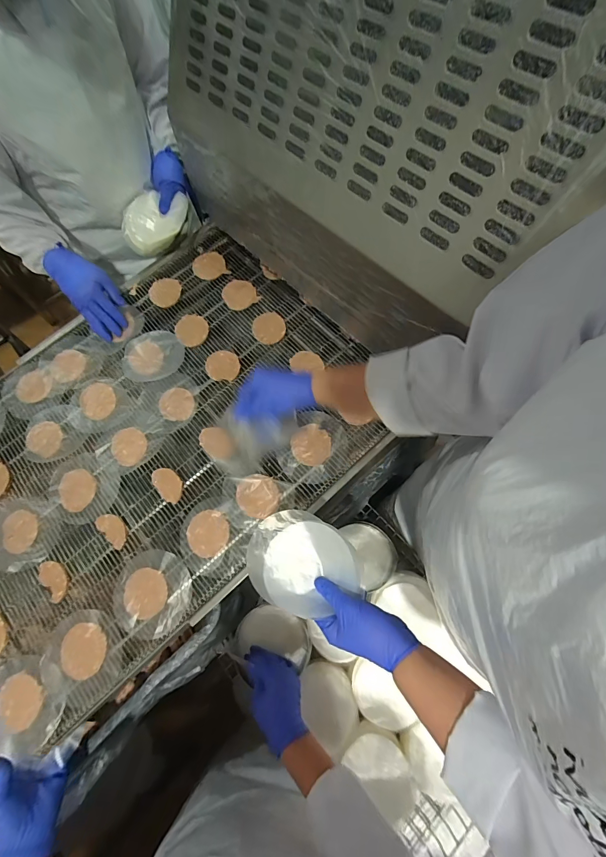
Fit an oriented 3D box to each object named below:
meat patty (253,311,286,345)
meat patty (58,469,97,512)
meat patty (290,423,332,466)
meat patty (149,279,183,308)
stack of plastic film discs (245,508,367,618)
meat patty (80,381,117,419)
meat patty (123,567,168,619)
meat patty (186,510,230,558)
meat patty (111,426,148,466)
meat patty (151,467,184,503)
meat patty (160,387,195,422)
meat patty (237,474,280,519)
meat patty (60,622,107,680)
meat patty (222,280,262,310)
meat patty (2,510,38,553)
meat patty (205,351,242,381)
[{"bbox_3d":[-0.067,-0.198,0.681,0.063,0.007,0.074,-2,68,1],"label":"meat patty"},{"bbox_3d":[-0.395,0.105,0.607,0.071,0.004,0.064,38,74,15],"label":"meat patty"},{"bbox_3d":[0.015,0.029,0.595,0.065,0.011,0.067,-1,68,1],"label":"meat patty"},{"bbox_3d":[-0.289,-0.287,0.732,0.063,0.014,0.067,21,70,10],"label":"meat patty"},{"bbox_3d":[0.000,0.175,0.449,0.143,0.025,0.114,28,71,12],"label":"stack of plastic film discs"},{"bbox_3d":[-0.391,-0.054,0.659,0.065,0.005,0.079,-40,72,-14],"label":"meat patty"},{"bbox_3d":[-0.245,0.255,0.540,0.068,0.004,0.067,14,69,7],"label":"meat patty"},{"bbox_3d":[-0.154,0.170,0.563,0.069,0.010,0.070,9,68,5],"label":"meat patty"},{"bbox_3d":[-0.313,0.031,0.626,0.061,0.004,0.071,-28,70,-10],"label":"meat patty"},{"bbox_3d":[-0.231,0.094,0.594,0.040,0.012,0.066,-42,73,-14],"label":"meat patty"},{"bbox_3d":[-0.233,-0.046,0.643,0.065,0.006,0.060,5,68,4],"label":"meat patty"},{"bbox_3d":[-0.075,0.110,0.572,0.070,0.010,0.066,19,70,9],"label":"meat patty"},{"bbox_3d":[-0.329,0.331,0.519,0.062,0.004,0.071,-30,70,-10],"label":"meat patty"},{"bbox_3d":[-0.131,-0.276,0.712,0.065,0.009,0.080,-31,71,-11],"label":"meat patty"},{"bbox_3d":[-0.482,0.173,0.591,0.060,0.004,0.071,-19,69,-6],"label":"meat patty"},{"bbox_3d":[-0.153,-0.120,0.662,0.068,0.006,0.057,2,83,8],"label":"meat patty"}]

